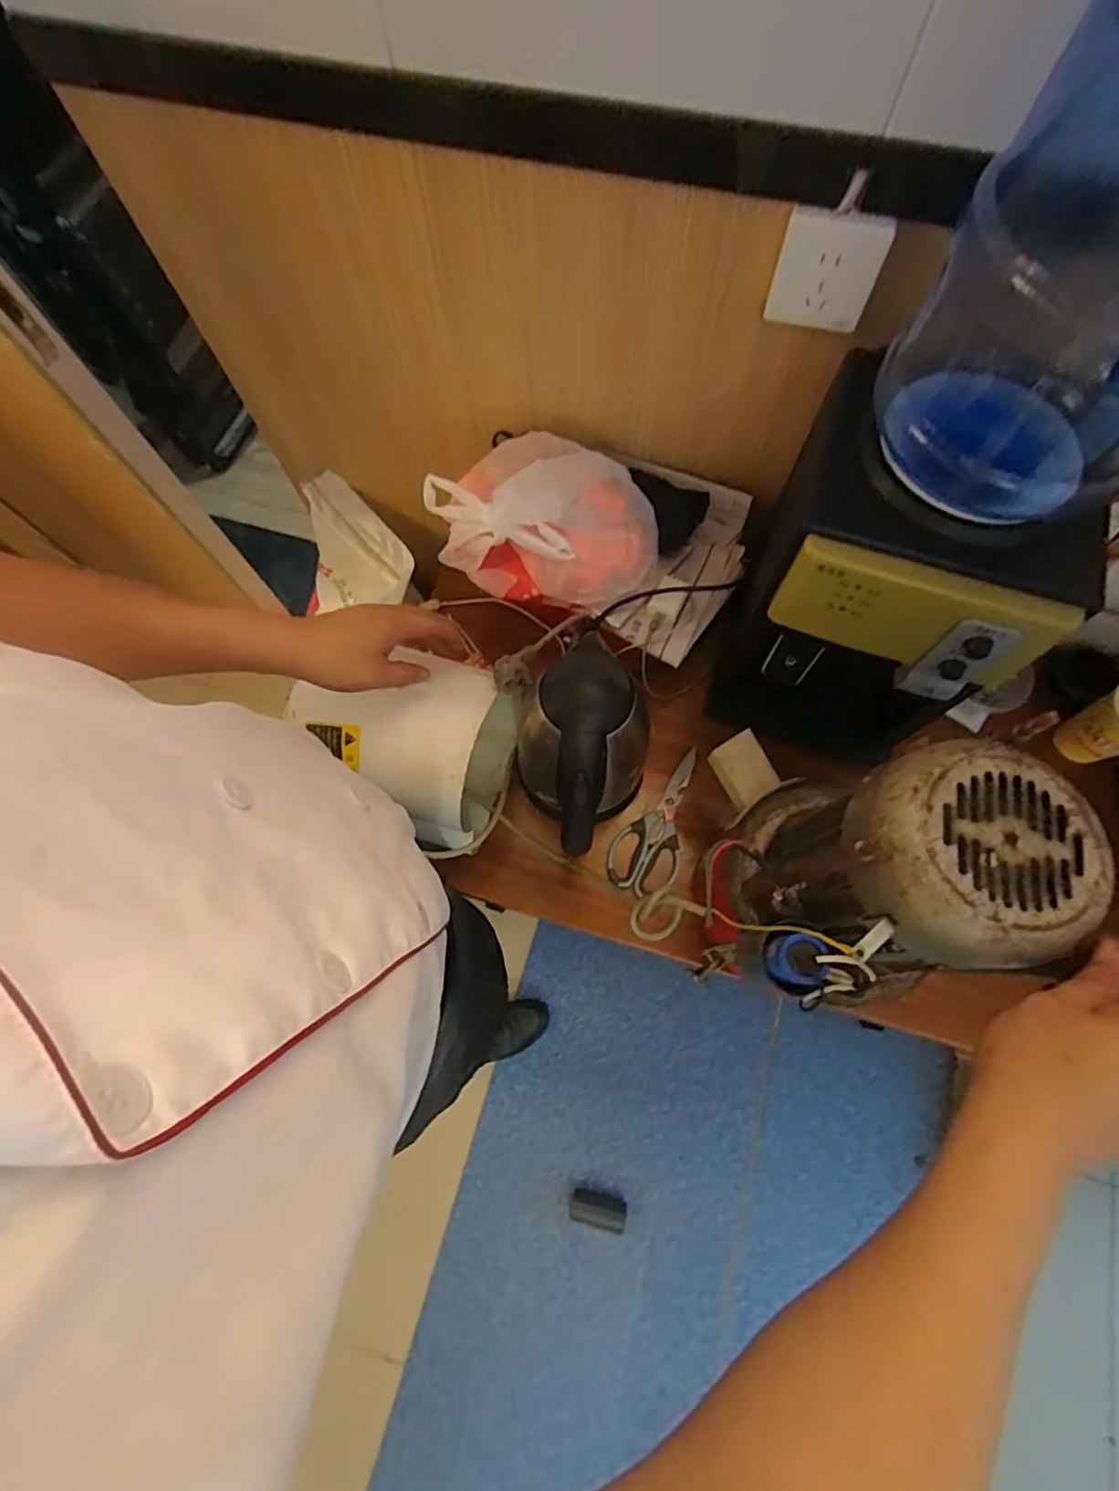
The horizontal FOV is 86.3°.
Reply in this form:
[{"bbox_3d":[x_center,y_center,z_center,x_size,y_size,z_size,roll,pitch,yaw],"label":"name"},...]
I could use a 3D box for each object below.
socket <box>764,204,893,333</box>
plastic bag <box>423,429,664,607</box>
[{"bbox_3d":[0.238,-0.425,0.537,0.086,0.089,0.023,20,72,8],"label":"socket"},{"bbox_3d":[-0.012,-0.274,0.708,0.268,0.126,0.166,8,71,4],"label":"plastic bag"}]

